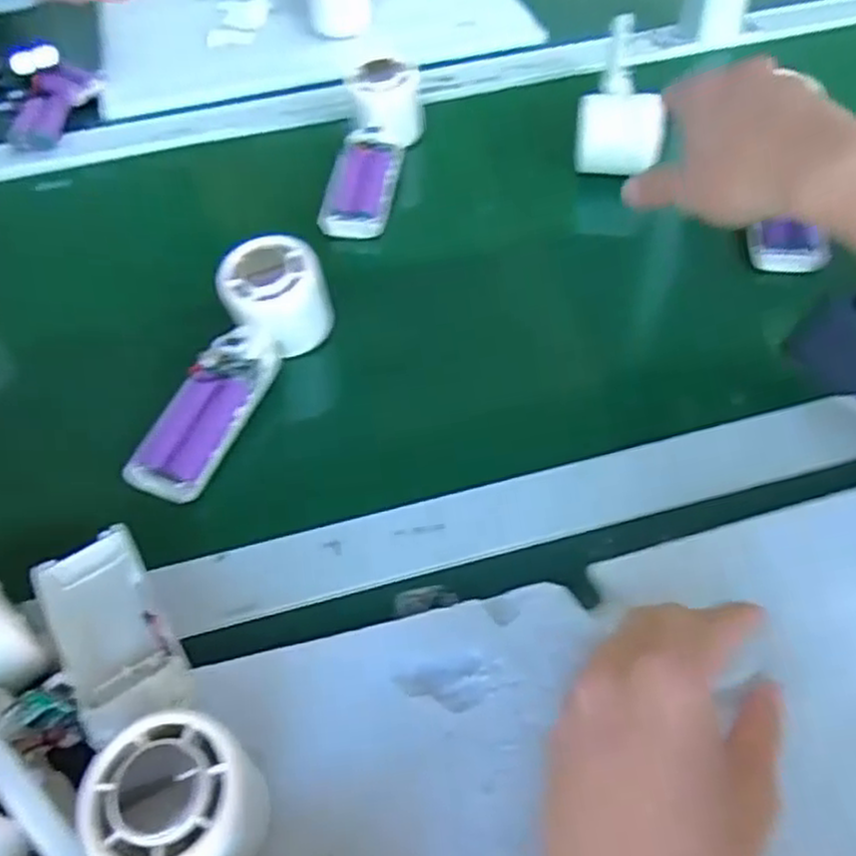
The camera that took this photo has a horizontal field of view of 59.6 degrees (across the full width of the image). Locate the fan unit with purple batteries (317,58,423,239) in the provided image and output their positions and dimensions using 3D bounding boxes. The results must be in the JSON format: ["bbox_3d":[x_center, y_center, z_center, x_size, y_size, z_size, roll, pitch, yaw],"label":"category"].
[{"bbox_3d":[-0.044,-0.217,0.569,0.056,0.069,0.159,10,48,6],"label":"fan unit with purple batteries"}]

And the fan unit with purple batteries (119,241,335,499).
[{"bbox_3d":[-0.115,-0.034,0.443,0.059,0.043,0.167,21,70,15],"label":"fan unit with purple batteries"}]

